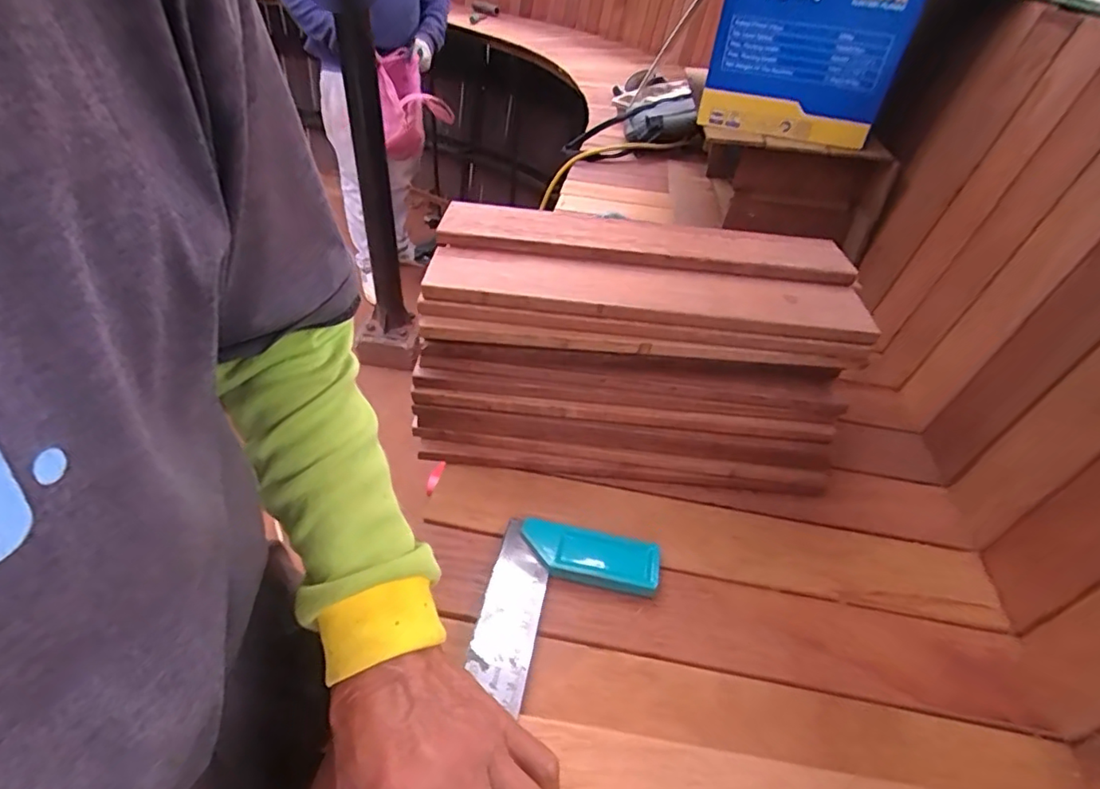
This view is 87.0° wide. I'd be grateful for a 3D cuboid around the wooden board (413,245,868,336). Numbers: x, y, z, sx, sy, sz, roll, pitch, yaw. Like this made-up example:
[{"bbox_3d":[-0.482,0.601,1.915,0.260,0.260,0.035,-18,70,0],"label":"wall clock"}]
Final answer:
[{"bbox_3d":[0.075,-0.080,0.444,0.330,0.014,0.063,4,40,0],"label":"wooden board"}]

